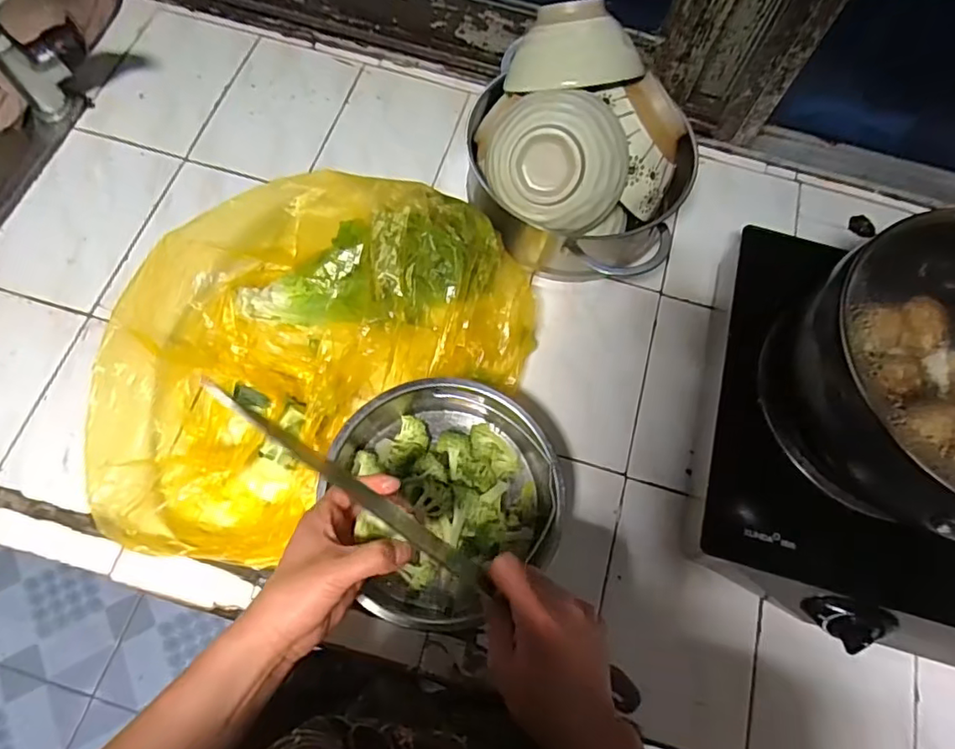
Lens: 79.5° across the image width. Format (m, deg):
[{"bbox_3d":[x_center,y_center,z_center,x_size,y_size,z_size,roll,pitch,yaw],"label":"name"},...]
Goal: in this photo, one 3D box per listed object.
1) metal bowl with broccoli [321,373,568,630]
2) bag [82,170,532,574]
[{"bbox_3d":[-0.025,0.105,0.539,0.183,0.073,0.201,1,70,-2],"label":"metal bowl with broccoli"},{"bbox_3d":[-0.174,-0.045,0.563,0.423,0.120,0.297,-31,75,-13],"label":"bag"}]

